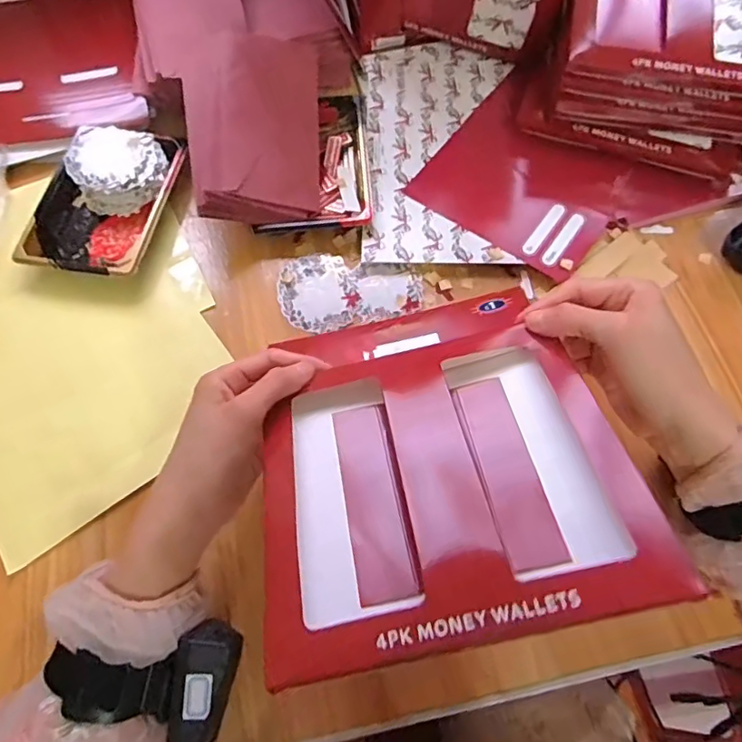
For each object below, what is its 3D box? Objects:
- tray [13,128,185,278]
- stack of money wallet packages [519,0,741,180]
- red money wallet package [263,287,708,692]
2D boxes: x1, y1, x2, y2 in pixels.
[{"bbox_3d":[-0.248,-0.160,0.498,0.114,0.031,0.152,9,66,5],"label":"tray"},{"bbox_3d":[0.285,-0.330,0.511,0.196,0.098,0.259,13,66,7],"label":"stack of money wallet packages"},{"bbox_3d":[0.035,0.040,0.317,0.190,0.022,0.229,-13,45,2],"label":"red money wallet package"}]

